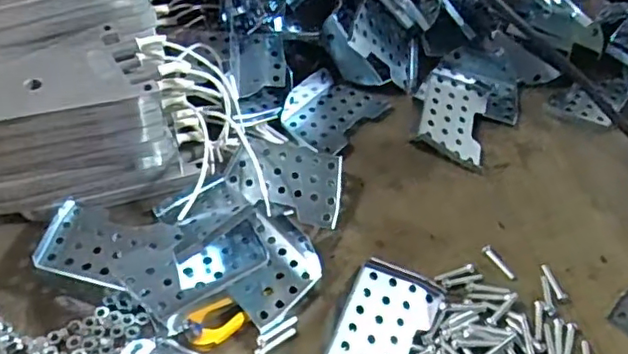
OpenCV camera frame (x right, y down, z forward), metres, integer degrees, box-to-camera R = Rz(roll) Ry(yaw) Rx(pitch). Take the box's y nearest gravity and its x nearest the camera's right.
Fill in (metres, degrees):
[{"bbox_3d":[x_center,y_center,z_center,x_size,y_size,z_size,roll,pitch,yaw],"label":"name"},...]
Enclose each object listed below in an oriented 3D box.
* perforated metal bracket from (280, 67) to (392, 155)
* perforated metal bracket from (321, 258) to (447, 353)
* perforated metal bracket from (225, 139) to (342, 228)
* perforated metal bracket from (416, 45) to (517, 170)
[{"bbox_3d":[0.010,-0.047,0.409,0.059,0.014,0.071,32,55,25],"label":"perforated metal bracket"},{"bbox_3d":[0.033,0.076,0.288,0.044,0.019,0.070,17,50,14],"label":"perforated metal bracket"},{"bbox_3d":[-0.015,0.002,0.351,0.068,0.011,0.044,17,71,9],"label":"perforated metal bracket"},{"bbox_3d":[0.105,-0.050,0.409,0.062,0.022,0.102,21,51,16],"label":"perforated metal bracket"}]

